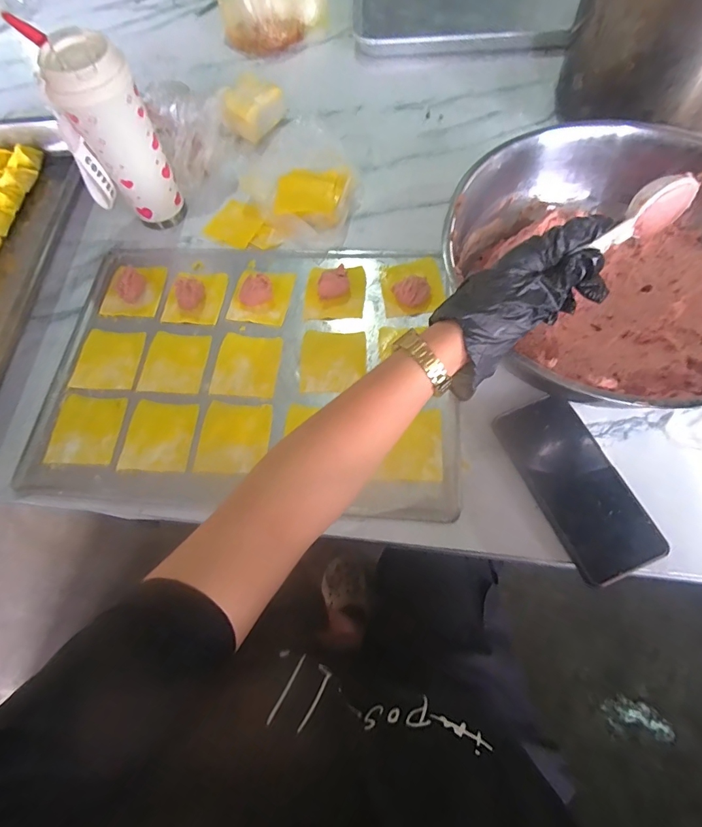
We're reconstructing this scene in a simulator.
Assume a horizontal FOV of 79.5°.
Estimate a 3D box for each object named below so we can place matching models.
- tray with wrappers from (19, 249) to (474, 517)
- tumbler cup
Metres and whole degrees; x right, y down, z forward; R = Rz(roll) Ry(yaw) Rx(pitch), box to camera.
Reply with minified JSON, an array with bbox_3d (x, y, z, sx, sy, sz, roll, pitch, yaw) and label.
[{"bbox_3d":[-0.113,-0.054,0.473,0.453,0.021,0.334,4,66,7],"label":"tray with wrappers"},{"bbox_3d":[-0.287,-0.325,0.519,0.104,0.206,0.100,-28,66,-8],"label":"tumbler cup"}]

